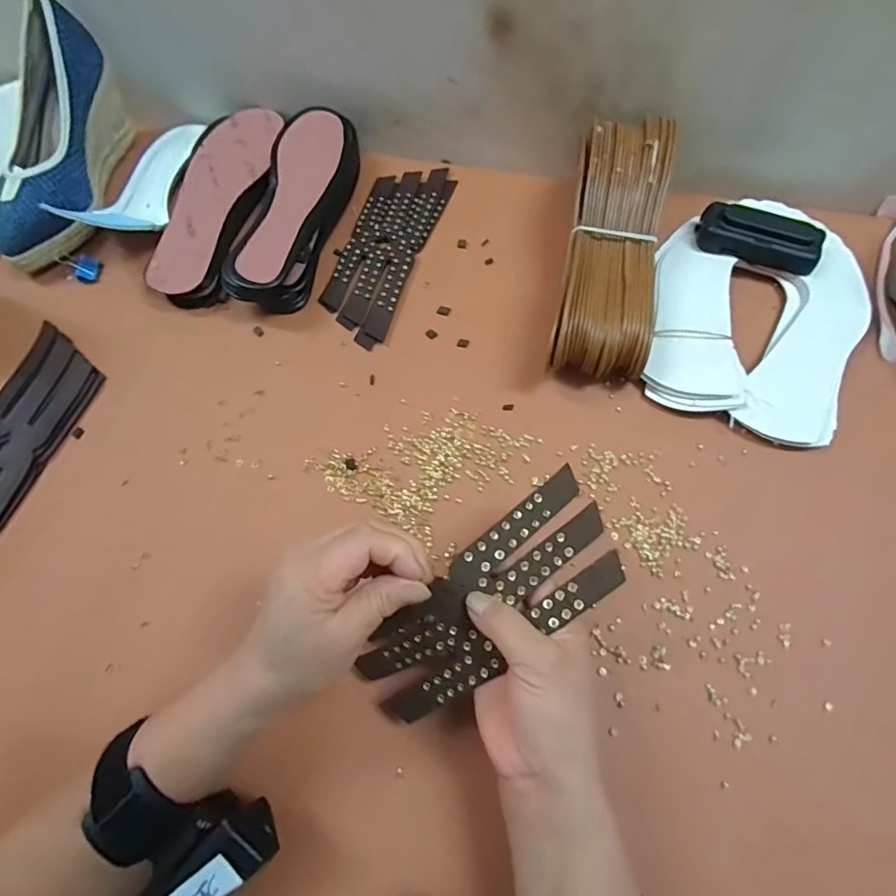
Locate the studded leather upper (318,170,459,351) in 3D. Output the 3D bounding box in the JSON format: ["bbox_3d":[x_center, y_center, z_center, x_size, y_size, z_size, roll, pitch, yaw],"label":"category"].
[{"bbox_3d":[-0.062,-0.201,0.504,0.074,0.008,0.221,17,69,7],"label":"studded leather upper"}]

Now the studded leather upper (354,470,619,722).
[{"bbox_3d":[0.026,0.098,0.306,0.177,0.040,0.069,-44,73,3],"label":"studded leather upper"}]

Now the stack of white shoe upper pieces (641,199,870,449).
[{"bbox_3d":[0.274,-0.123,0.455,0.173,0.030,0.232,22,70,9],"label":"stack of white shoe upper pieces"}]

